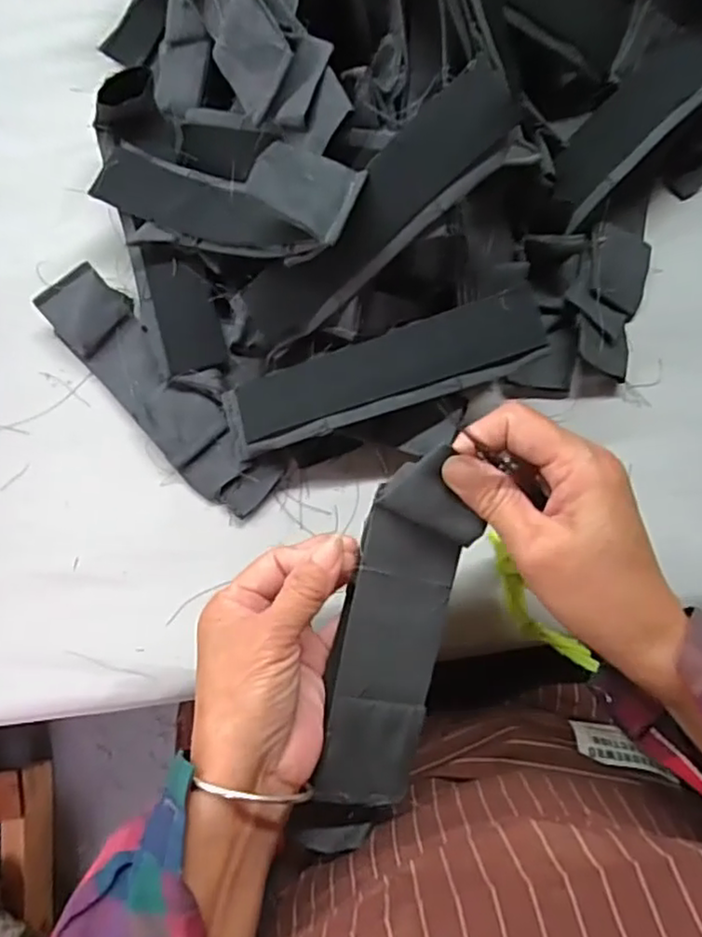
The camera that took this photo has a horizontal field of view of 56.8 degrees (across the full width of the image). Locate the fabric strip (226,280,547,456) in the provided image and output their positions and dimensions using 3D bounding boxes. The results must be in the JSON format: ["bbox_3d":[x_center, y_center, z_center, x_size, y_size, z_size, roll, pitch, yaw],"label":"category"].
[{"bbox_3d":[0.016,-0.055,0.379,0.191,0.014,0.046,-17,78,12],"label":"fabric strip"}]

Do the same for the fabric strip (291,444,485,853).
[{"bbox_3d":[0.016,0.094,0.310,0.049,0.024,0.198,13,96,3],"label":"fabric strip"}]

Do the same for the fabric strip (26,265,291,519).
[{"bbox_3d":[-0.126,-0.050,0.426,0.045,0.014,0.196,-43,85,-2],"label":"fabric strip"}]

